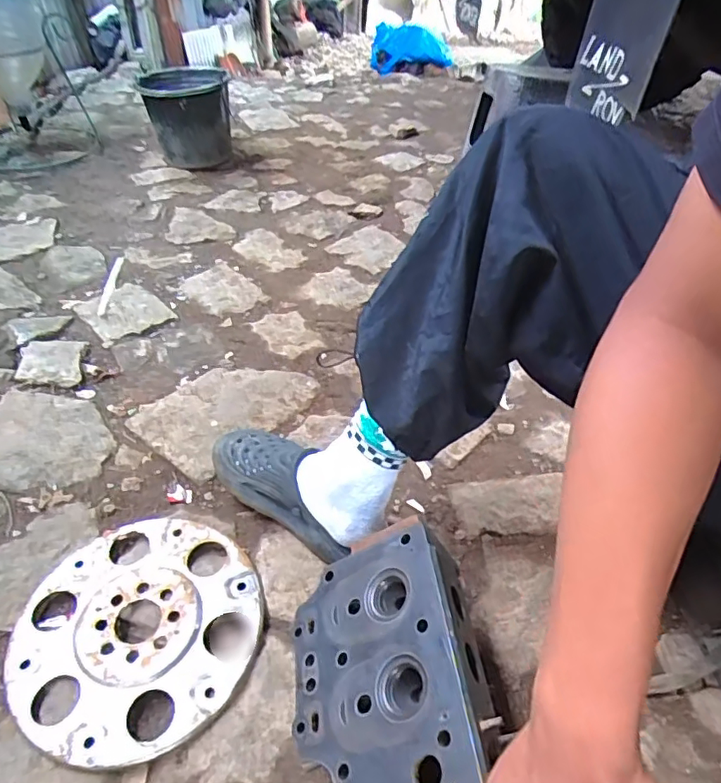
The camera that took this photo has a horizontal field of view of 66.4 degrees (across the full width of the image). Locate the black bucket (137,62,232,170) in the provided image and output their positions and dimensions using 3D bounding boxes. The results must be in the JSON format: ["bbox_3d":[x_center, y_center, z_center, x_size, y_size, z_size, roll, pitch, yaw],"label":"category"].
[{"bbox_3d":[-0.471,-0.734,1.510,0.223,0.255,0.204,-9,45,-13],"label":"black bucket"}]

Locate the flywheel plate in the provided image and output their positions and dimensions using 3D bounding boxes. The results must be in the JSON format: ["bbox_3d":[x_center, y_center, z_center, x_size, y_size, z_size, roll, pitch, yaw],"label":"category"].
[{"bbox_3d":[-0.247,0.262,0.620,0.261,0.023,0.259,3,43,-3],"label":"flywheel plate"}]

